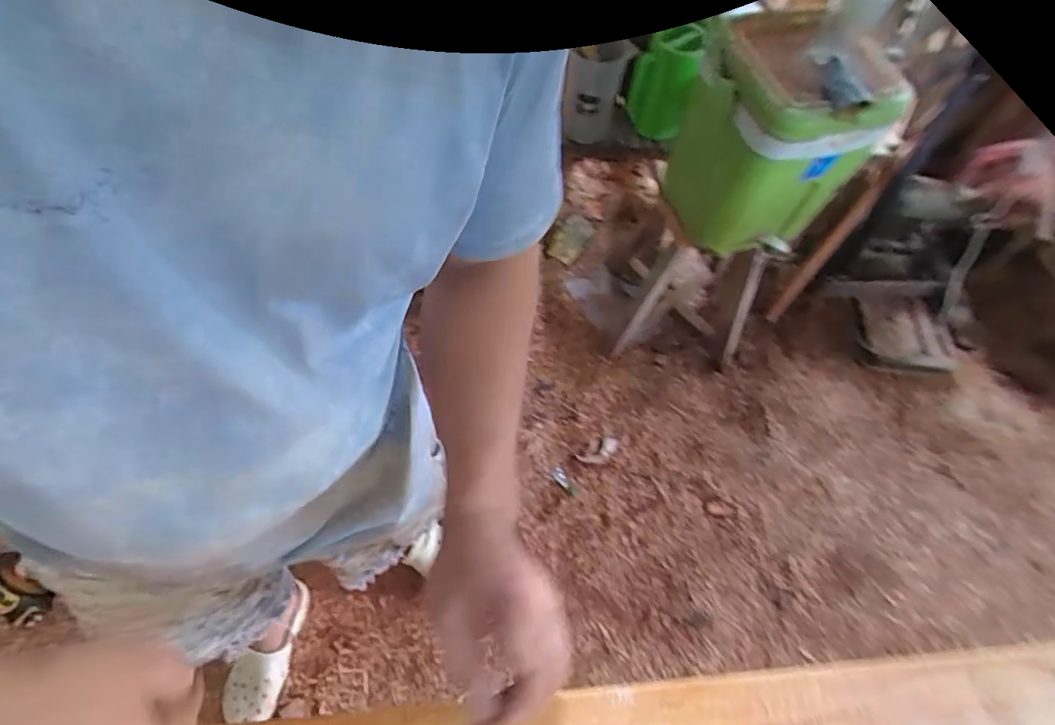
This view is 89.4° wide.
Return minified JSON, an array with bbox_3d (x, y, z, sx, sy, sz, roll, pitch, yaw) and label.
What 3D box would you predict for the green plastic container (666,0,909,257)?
[{"bbox_3d":[0.423,-0.406,0.945,0.235,0.297,0.265,-14,64,-10],"label":"green plastic container"}]

